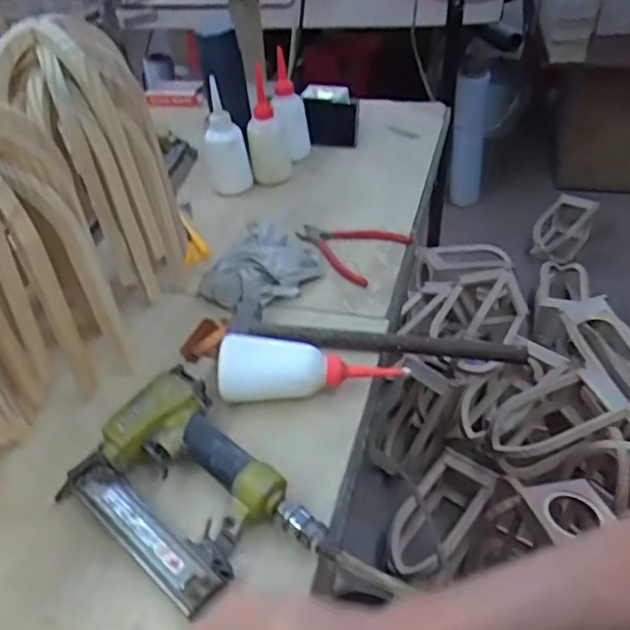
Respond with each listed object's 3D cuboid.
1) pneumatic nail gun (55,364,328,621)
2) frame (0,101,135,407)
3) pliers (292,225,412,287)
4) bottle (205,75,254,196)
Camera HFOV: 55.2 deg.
[{"bbox_3d":[-0.097,0.147,0.505,0.213,0.050,0.143,24,48,31],"label":"pneumatic nail gun"},{"bbox_3d":[-0.275,-0.049,0.535,0.147,0.259,0.094,-21,42,-17],"label":"frame"},{"bbox_3d":[0.040,-0.098,0.789,0.142,0.019,0.105,30,51,35],"label":"pliers"},{"bbox_3d":[-0.134,-0.258,0.910,0.063,0.146,0.049,-10,40,-6],"label":"bottle"}]

